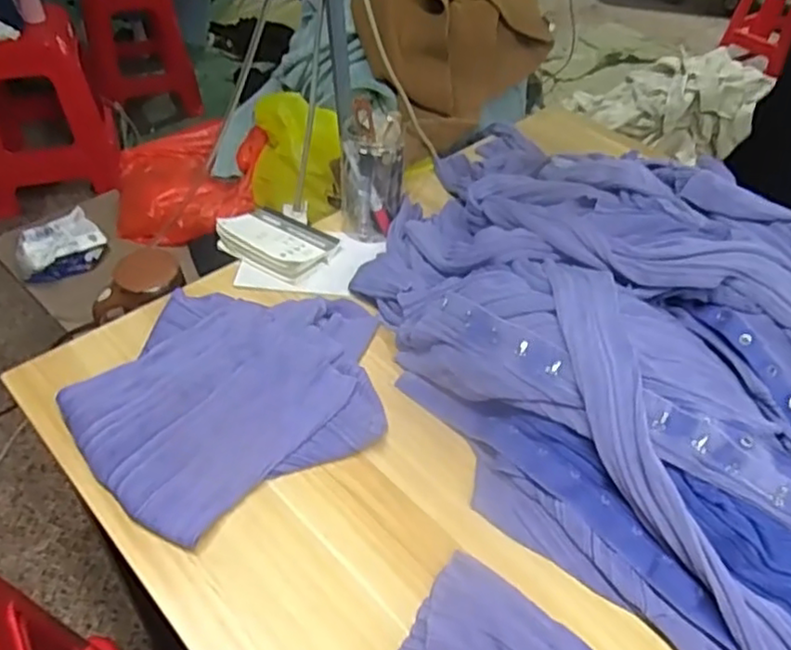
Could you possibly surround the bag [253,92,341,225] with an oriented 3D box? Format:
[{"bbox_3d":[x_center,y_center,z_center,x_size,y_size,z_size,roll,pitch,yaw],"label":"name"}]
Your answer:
[{"bbox_3d":[-0.175,-0.282,1.110,0.099,0.189,0.238,-22,50,-24],"label":"bag"}]

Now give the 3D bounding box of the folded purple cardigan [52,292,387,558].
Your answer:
[{"bbox_3d":[-0.169,0.059,0.723,0.326,0.034,0.272,-26,52,-26],"label":"folded purple cardigan"}]

